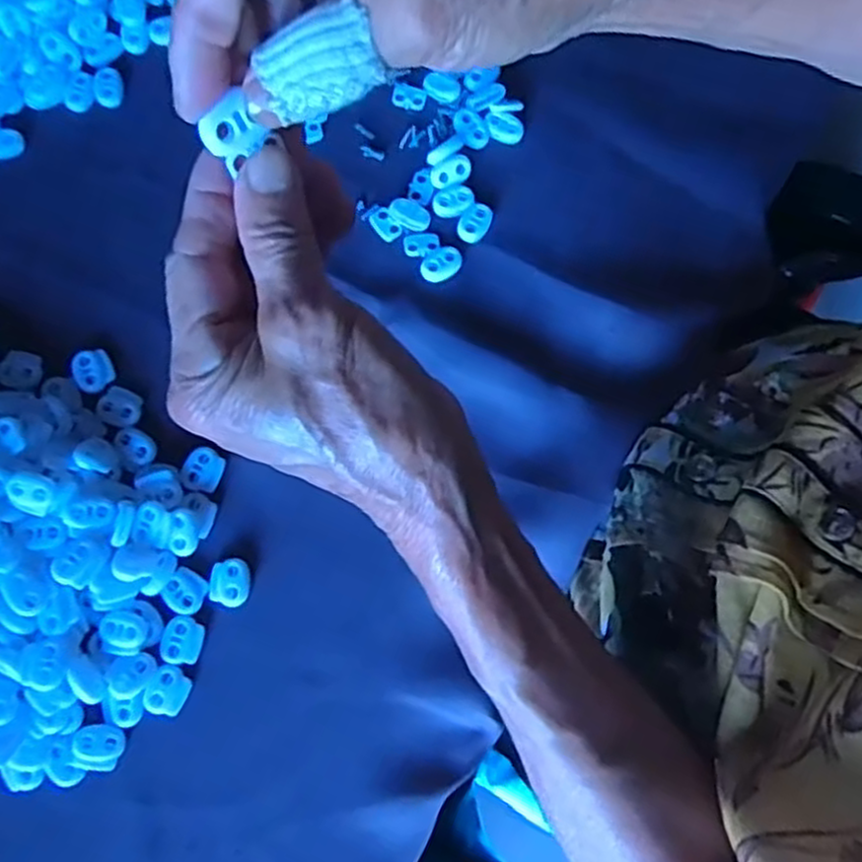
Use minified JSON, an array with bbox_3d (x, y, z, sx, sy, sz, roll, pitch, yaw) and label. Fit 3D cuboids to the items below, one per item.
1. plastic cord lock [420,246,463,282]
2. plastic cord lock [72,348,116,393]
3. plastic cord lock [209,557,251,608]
[{"bbox_3d":[0.006,-0.087,0.386,0.022,0.004,0.016,-27,81,-6],"label":"plastic cord lock"},{"bbox_3d":[-0.171,-0.031,0.374,0.019,0.004,0.022,-16,80,-4],"label":"plastic cord lock"},{"bbox_3d":[-0.096,0.072,0.355,0.018,0.005,0.022,6,79,0],"label":"plastic cord lock"}]

